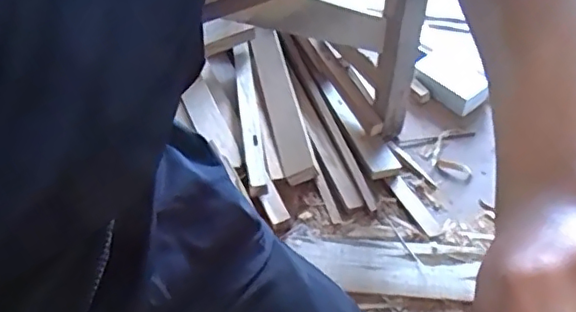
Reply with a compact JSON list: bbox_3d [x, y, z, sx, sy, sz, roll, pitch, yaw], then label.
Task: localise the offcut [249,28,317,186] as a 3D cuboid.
[{"bbox_3d":[-0.018,-0.141,1.503,0.078,0.025,0.487,-10,55,-7],"label":"offcut"}]

